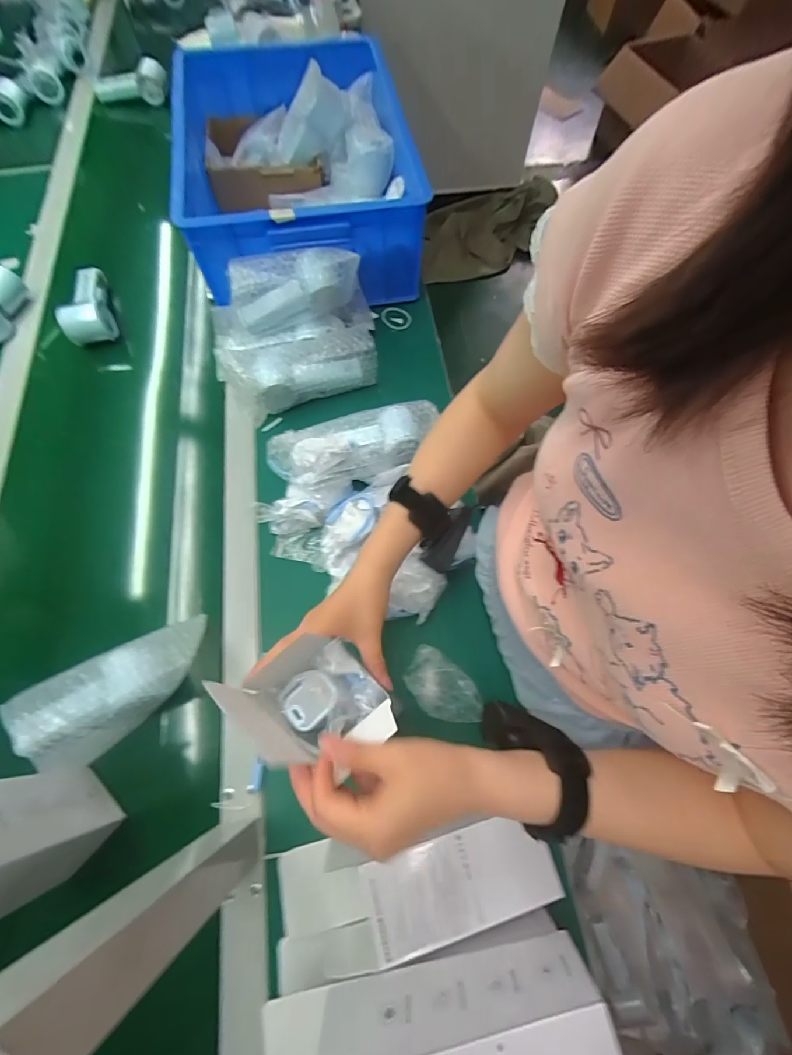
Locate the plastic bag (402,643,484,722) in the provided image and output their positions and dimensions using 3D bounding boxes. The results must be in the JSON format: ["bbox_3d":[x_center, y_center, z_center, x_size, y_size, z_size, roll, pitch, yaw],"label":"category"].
[{"bbox_3d":[0.053,0.179,0.466,0.092,0.042,0.056,31,70,11],"label":"plastic bag"}]

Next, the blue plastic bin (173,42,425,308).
[{"bbox_3d":[-0.165,-0.619,0.708,0.333,0.147,0.528,-12,68,-7],"label":"blue plastic bin"}]

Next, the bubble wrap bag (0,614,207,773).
[{"bbox_3d":[-0.299,0.170,0.437,0.204,0.077,0.086,-26,70,-12],"label":"bubble wrap bag"}]

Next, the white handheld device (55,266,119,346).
[{"bbox_3d":[-0.490,-0.352,0.667,0.061,0.052,0.131,-16,68,-8],"label":"white handheld device"}]

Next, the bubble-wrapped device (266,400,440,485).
[{"bbox_3d":[-0.053,-0.107,0.558,0.228,0.049,0.092,-14,68,-7],"label":"bubble-wrapped device"}]

